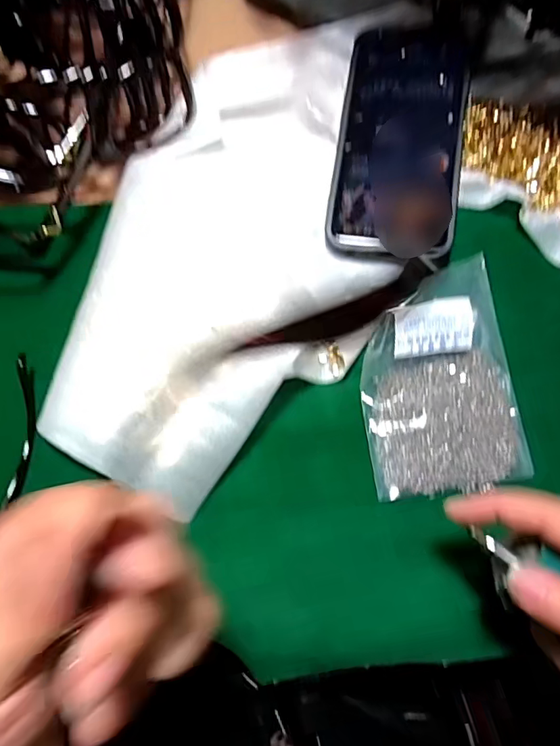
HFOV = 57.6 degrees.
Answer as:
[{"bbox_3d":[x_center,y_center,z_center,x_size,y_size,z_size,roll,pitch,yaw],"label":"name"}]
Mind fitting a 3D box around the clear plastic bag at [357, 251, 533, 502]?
[{"bbox_3d":[0.094,0.001,0.299,0.091,0.026,0.132,-8,77,-3],"label":"clear plastic bag"}]

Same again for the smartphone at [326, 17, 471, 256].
[{"bbox_3d":[0.079,-0.156,0.334,0.079,0.005,0.169,8,78,8],"label":"smartphone"}]

